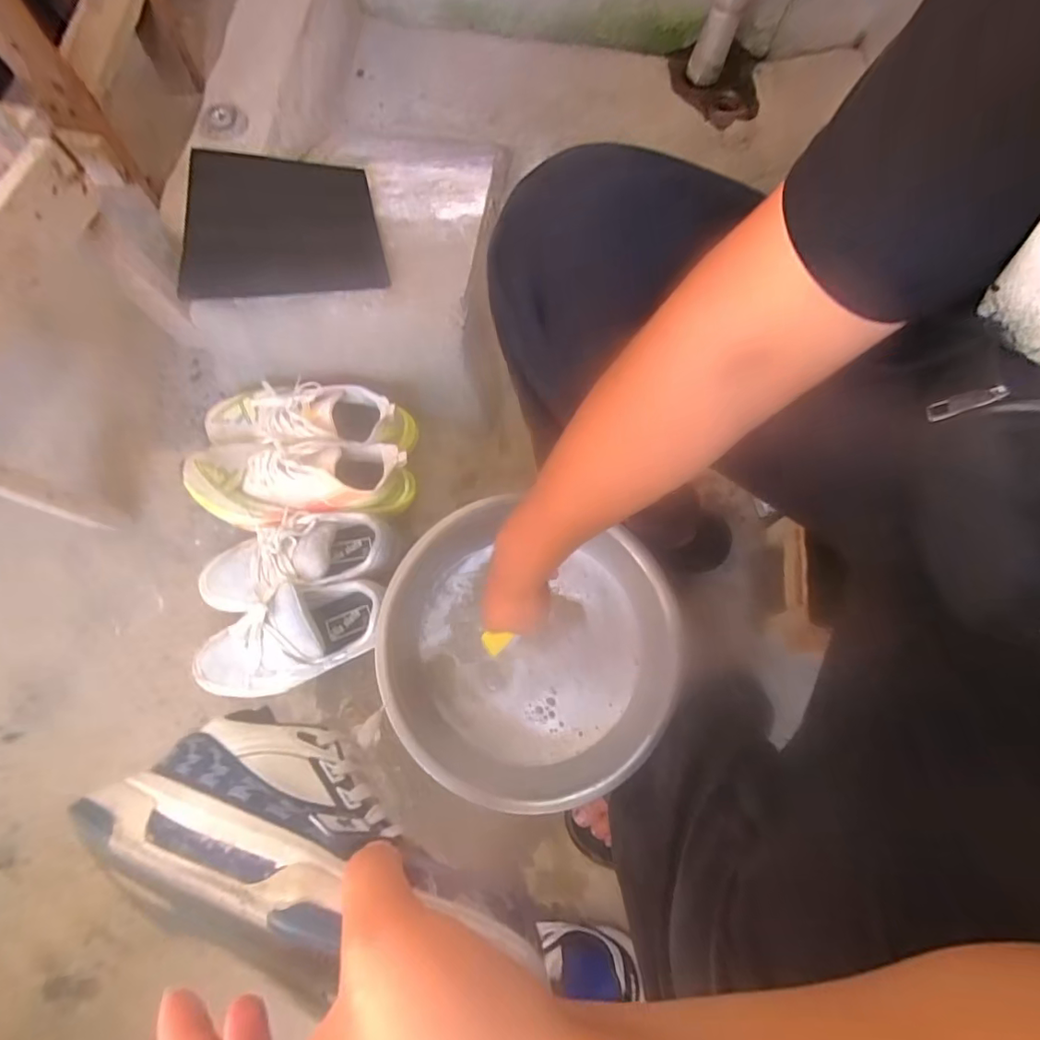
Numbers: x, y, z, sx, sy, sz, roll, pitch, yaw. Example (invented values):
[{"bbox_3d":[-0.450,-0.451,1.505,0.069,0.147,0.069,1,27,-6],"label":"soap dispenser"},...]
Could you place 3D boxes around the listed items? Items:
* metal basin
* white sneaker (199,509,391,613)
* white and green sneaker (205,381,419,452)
[{"bbox_3d":[0.011,0.155,0.678,0.376,0.097,0.355,0,71,0],"label":"metal basin"},{"bbox_3d":[-0.299,0.053,0.705,0.249,0.101,0.100,-7,71,-2],"label":"white sneaker"},{"bbox_3d":[-0.299,-0.144,0.758,0.282,0.121,0.098,1,71,1],"label":"white and green sneaker"}]

